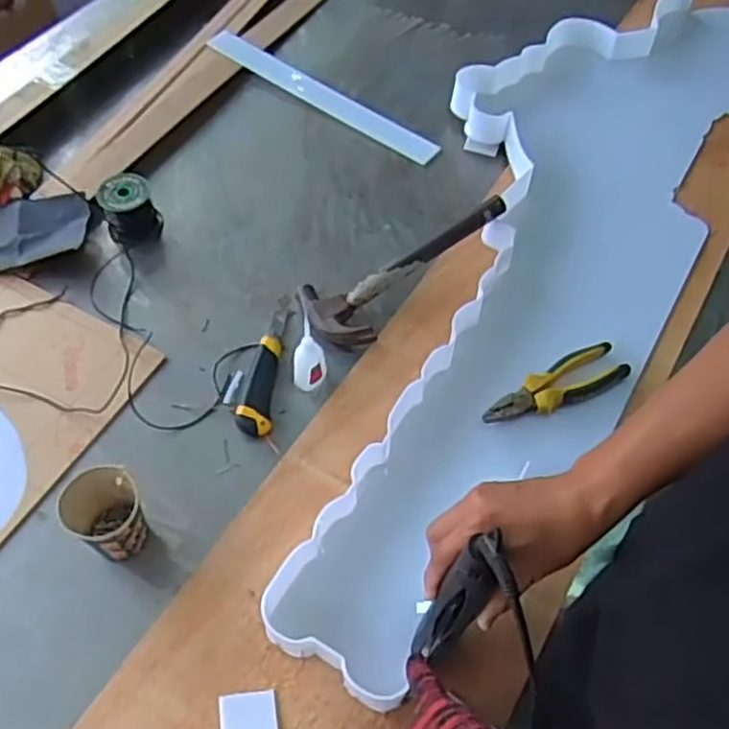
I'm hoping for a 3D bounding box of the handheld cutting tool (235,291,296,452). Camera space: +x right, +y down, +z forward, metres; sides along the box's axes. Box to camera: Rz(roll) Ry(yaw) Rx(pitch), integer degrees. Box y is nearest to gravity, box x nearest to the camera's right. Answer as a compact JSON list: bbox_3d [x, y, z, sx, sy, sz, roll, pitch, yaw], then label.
[{"bbox_3d":[-0.115,-0.004,0.924,0.047,0.023,0.215,7,55,4],"label":"handheld cutting tool"}]

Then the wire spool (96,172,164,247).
[{"bbox_3d":[-0.323,-0.212,1.032,0.073,0.066,0.077,-18,57,-13],"label":"wire spool"}]

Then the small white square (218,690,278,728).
[{"bbox_3d":[-0.106,0.334,0.686,0.052,0.004,0.061,-2,52,-14],"label":"small white square"}]

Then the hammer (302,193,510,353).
[{"bbox_3d":[0.057,-0.126,0.967,0.297,0.043,0.107,-36,62,-9],"label":"hammer"}]

